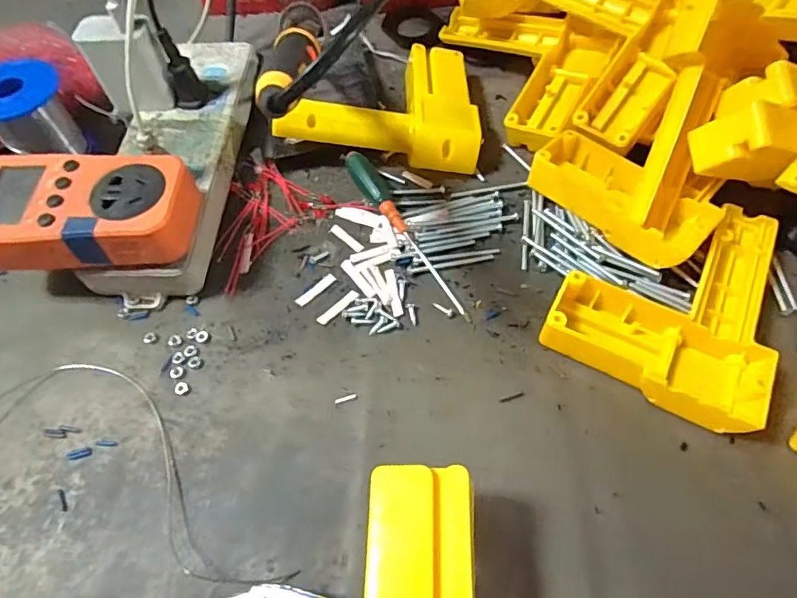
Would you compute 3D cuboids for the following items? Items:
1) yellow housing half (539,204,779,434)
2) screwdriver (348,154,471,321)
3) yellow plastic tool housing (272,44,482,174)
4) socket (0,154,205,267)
[{"bbox_3d":[0.168,-0.004,0.304,0.112,0.025,0.148,31,65,17],"label":"yellow housing half"},{"bbox_3d":[0.002,-0.044,0.338,0.016,0.019,0.145,-26,63,-13],"label":"screwdriver"},{"bbox_3d":[-0.007,-0.151,0.386,0.137,0.045,0.113,6,60,4],"label":"yellow plastic tool housing"},{"bbox_3d":[-0.187,-0.051,0.302,0.124,0.032,0.064,-3,60,1],"label":"socket"}]

